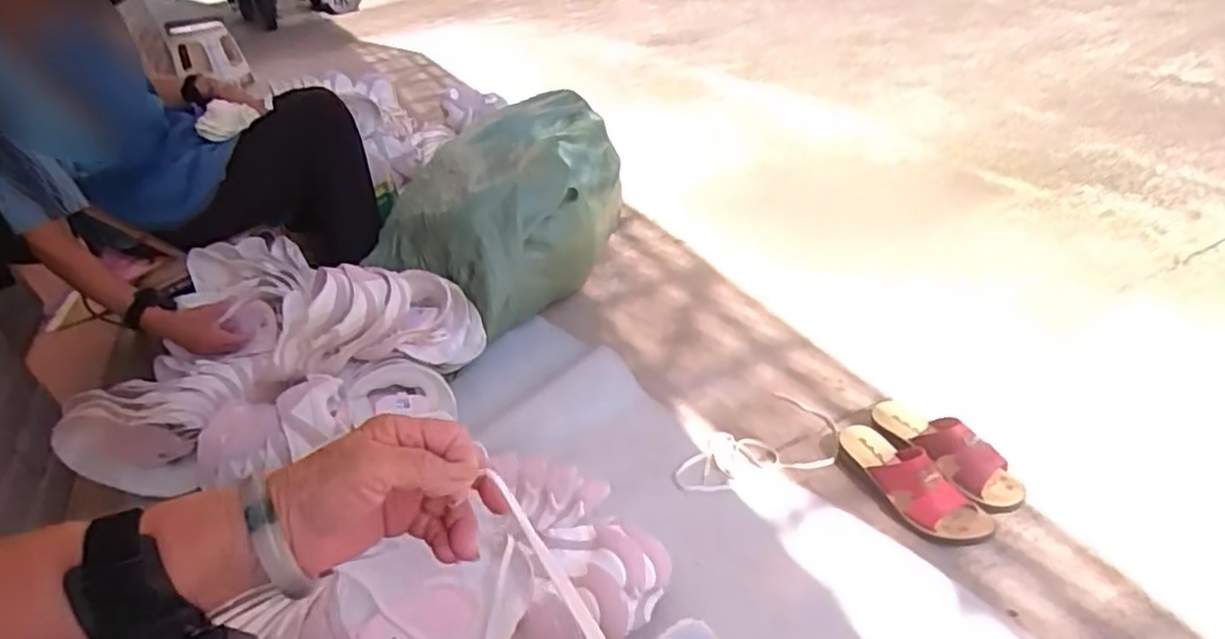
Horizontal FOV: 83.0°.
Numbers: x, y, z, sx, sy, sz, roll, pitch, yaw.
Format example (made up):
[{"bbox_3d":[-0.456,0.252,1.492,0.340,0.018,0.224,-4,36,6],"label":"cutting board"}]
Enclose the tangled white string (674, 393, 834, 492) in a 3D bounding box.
[{"bbox_3d":[0.236,0.202,1.055,0.270,0.015,0.146,-29,40,-29],"label":"tangled white string"}]

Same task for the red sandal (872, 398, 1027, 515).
[{"bbox_3d":[0.471,0.178,0.986,0.072,0.074,0.228,-20,36,-18],"label":"red sandal"}]

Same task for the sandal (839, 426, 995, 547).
[{"bbox_3d":[0.401,0.213,0.943,0.082,0.077,0.227,-24,37,-22],"label":"sandal"}]

